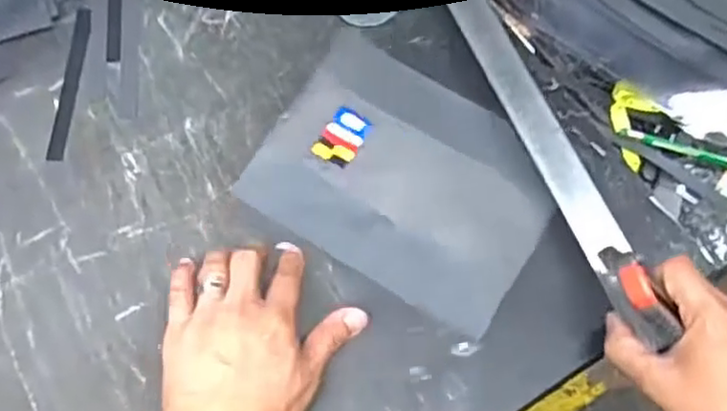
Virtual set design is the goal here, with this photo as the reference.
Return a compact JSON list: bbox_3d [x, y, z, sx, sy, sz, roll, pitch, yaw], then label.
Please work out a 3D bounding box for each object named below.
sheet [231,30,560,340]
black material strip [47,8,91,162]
[{"bbox_3d":[0.036,-0.026,0.522,0.220,0.021,0.172,31,68,11],"label":"sheet"},{"bbox_3d":[-0.242,-0.103,0.550,0.013,0.004,0.144,2,66,-2],"label":"black material strip"}]

